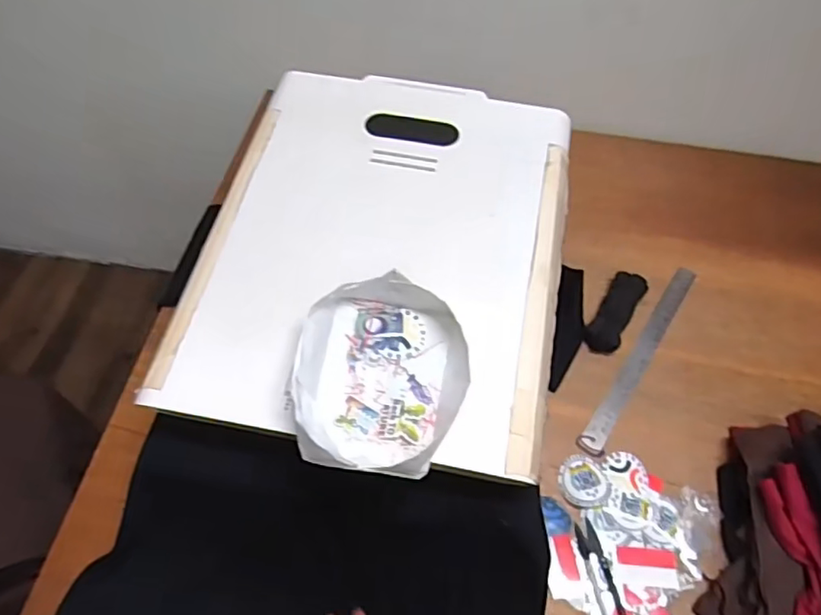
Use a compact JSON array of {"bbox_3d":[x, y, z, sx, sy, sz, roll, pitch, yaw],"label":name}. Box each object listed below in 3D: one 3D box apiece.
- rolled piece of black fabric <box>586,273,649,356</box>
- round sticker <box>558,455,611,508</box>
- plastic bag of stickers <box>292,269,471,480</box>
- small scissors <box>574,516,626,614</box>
[{"bbox_3d":[0.283,0.006,0.819,0.043,0.025,0.131,30,63,14],"label":"rolled piece of black fabric"},{"bbox_3d":[0.207,0.206,0.709,0.057,0.009,0.062,1,59,-2],"label":"round sticker"},{"bbox_3d":[-0.027,0.066,0.574,0.156,0.049,0.189,-2,60,-4],"label":"plastic bag of stickers"},{"bbox_3d":[0.210,0.300,0.656,0.027,0.006,0.124,-9,59,-7],"label":"small scissors"}]

